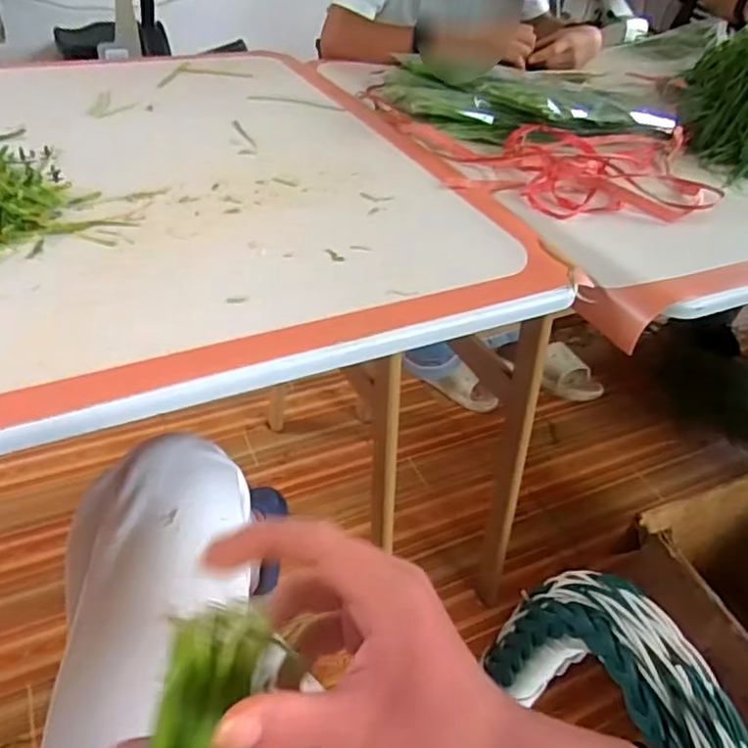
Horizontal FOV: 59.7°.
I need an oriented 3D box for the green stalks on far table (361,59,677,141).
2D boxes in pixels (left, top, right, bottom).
[{"bbox_3d":[0.194,-0.360,0.875,0.378,0.052,0.189,6,40,0],"label":"green stalks on far table"}]

